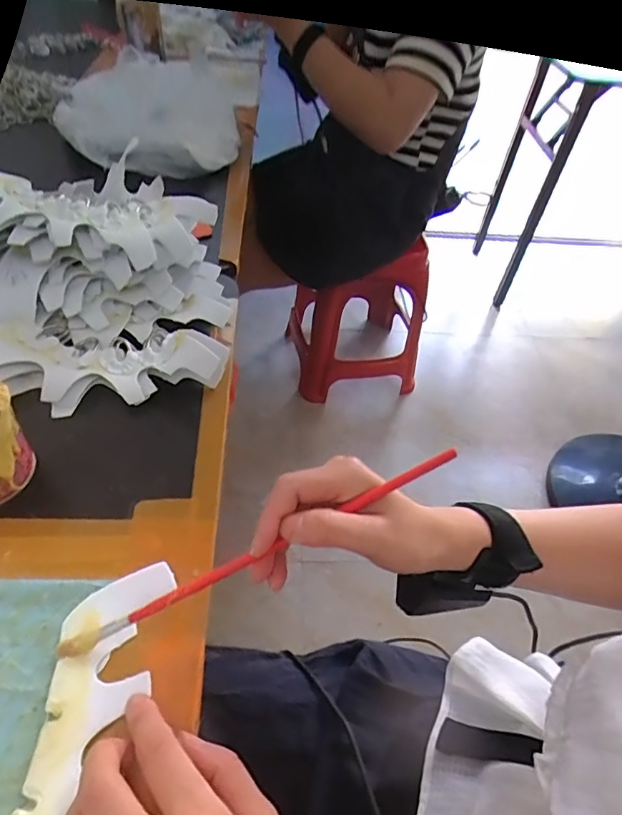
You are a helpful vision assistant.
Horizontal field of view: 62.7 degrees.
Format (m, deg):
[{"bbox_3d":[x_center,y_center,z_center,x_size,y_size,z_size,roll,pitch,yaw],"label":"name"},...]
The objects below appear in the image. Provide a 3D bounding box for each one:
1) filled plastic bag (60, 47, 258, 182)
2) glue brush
[{"bbox_3d":[-0.208,-0.393,0.679,0.247,0.093,0.193,5,47,-1],"label":"filled plastic bag"},{"bbox_3d":[-0.028,0.082,0.292,0.249,0.009,0.009,-27,53,-2],"label":"glue brush"}]

